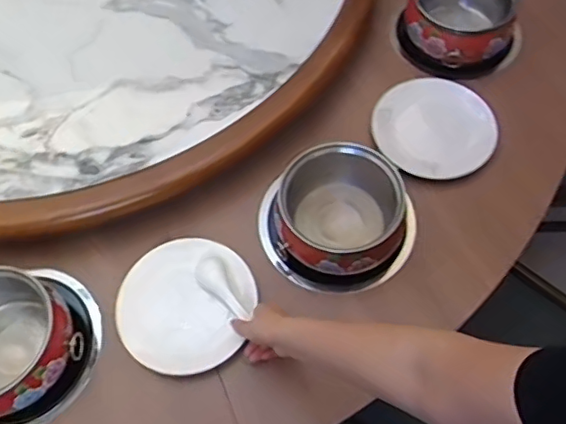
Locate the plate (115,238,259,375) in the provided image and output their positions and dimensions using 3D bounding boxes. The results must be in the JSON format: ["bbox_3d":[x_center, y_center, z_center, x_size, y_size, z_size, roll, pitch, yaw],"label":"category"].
[{"bbox_3d":[-0.132,0.121,0.766,0.172,0.013,0.178,-1,62,2],"label":"plate"}]

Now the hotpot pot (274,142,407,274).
[{"bbox_3d":[0.078,-0.003,0.779,0.157,0.093,0.167,-1,62,2],"label":"hotpot pot"}]

